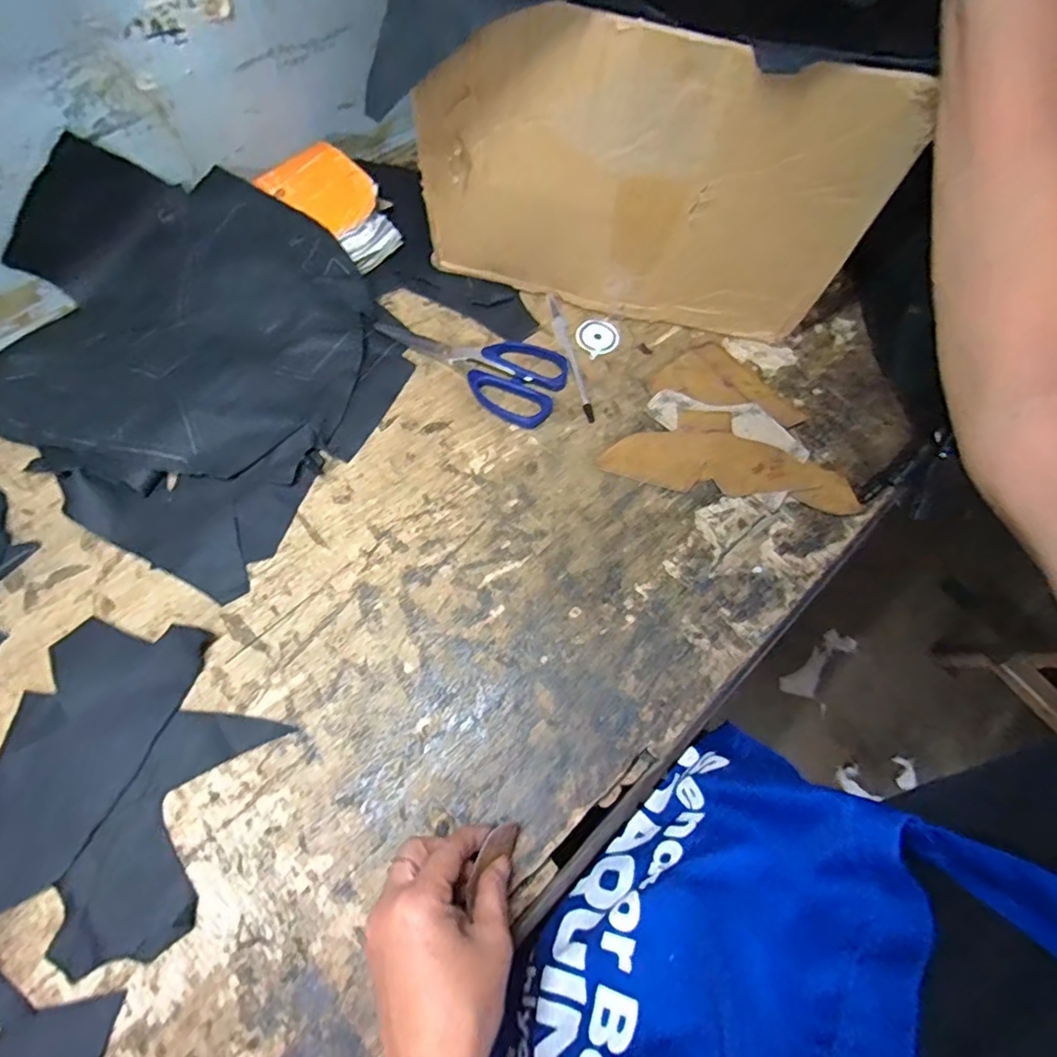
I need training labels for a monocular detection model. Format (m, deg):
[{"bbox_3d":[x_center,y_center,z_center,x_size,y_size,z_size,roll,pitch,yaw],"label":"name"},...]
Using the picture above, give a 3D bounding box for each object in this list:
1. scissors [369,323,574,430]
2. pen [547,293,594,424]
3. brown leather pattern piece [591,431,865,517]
[{"bbox_3d":[-0.047,-0.158,0.519,0.173,0.010,0.084,33,68,11],"label":"scissors"},{"bbox_3d":[0.037,-0.159,0.522,0.013,0.010,0.142,-10,67,-8],"label":"pen"},{"bbox_3d":[0.169,-0.055,0.486,0.208,0.011,0.060,8,65,1],"label":"brown leather pattern piece"}]

